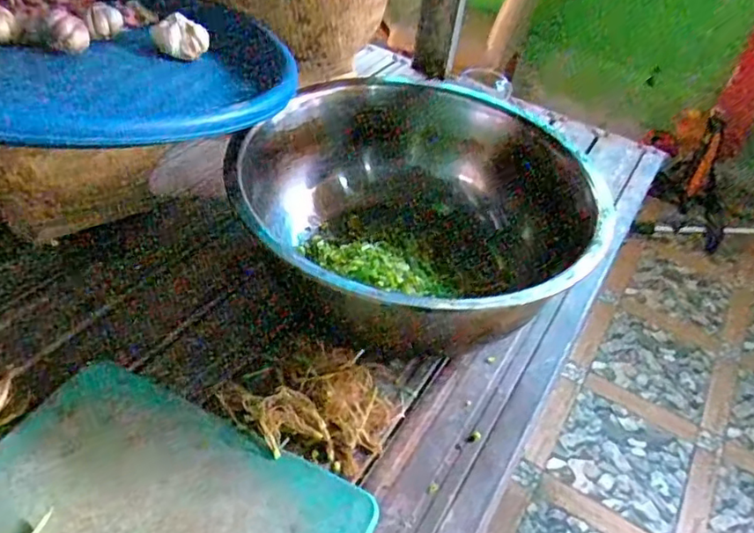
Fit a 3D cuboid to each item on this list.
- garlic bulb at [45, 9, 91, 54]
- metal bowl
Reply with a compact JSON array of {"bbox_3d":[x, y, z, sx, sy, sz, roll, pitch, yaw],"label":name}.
[{"bbox_3d":[-0.311,-0.236,0.600,0.040,0.038,0.045,-15,48,-23],"label":"garlic bulb"},{"bbox_3d":[0.060,-0.038,0.642,0.331,0.156,0.331,4,43,-4],"label":"metal bowl"}]

